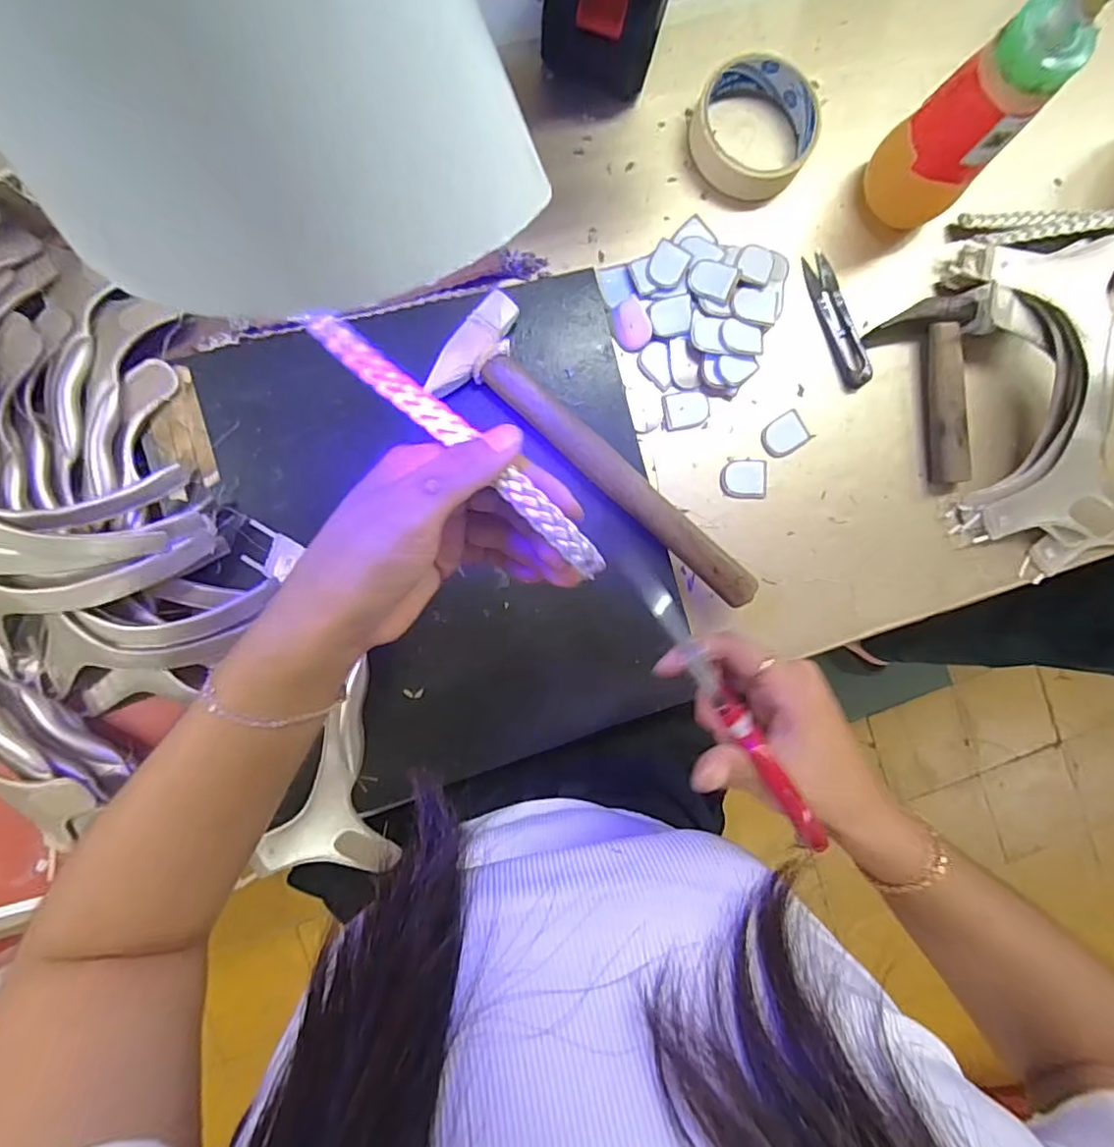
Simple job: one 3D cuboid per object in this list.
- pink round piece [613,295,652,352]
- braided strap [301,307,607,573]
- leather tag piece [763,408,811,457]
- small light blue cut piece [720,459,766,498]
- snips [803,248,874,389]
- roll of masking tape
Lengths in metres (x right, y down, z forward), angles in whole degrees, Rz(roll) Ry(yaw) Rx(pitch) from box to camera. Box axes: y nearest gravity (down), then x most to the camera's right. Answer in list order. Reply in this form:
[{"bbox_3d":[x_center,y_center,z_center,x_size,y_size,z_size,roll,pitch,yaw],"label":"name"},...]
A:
[{"bbox_3d":[0.052,-0.174,0.400,0.025,0.006,0.033,-19,91,-5],"label":"pink round piece"},{"bbox_3d":[-0.041,-0.058,0.245,0.153,0.015,0.015,39,87,-6],"label":"braided strap"},{"bbox_3d":[0.165,-0.101,0.415,0.034,0.004,0.026,-32,92,-4],"label":"leather tag piece"},{"bbox_3d":[0.135,-0.068,0.411,0.034,0.004,0.027,3,90,-5],"label":"small light blue cut piece"},{"bbox_3d":[0.204,-0.185,0.417,0.025,0.010,0.099,-24,92,-5],"label":"snips"},{"bbox_3d":[0.140,-0.315,0.403,0.085,0.025,0.083,0,90,-5],"label":"roll of masking tape"}]

